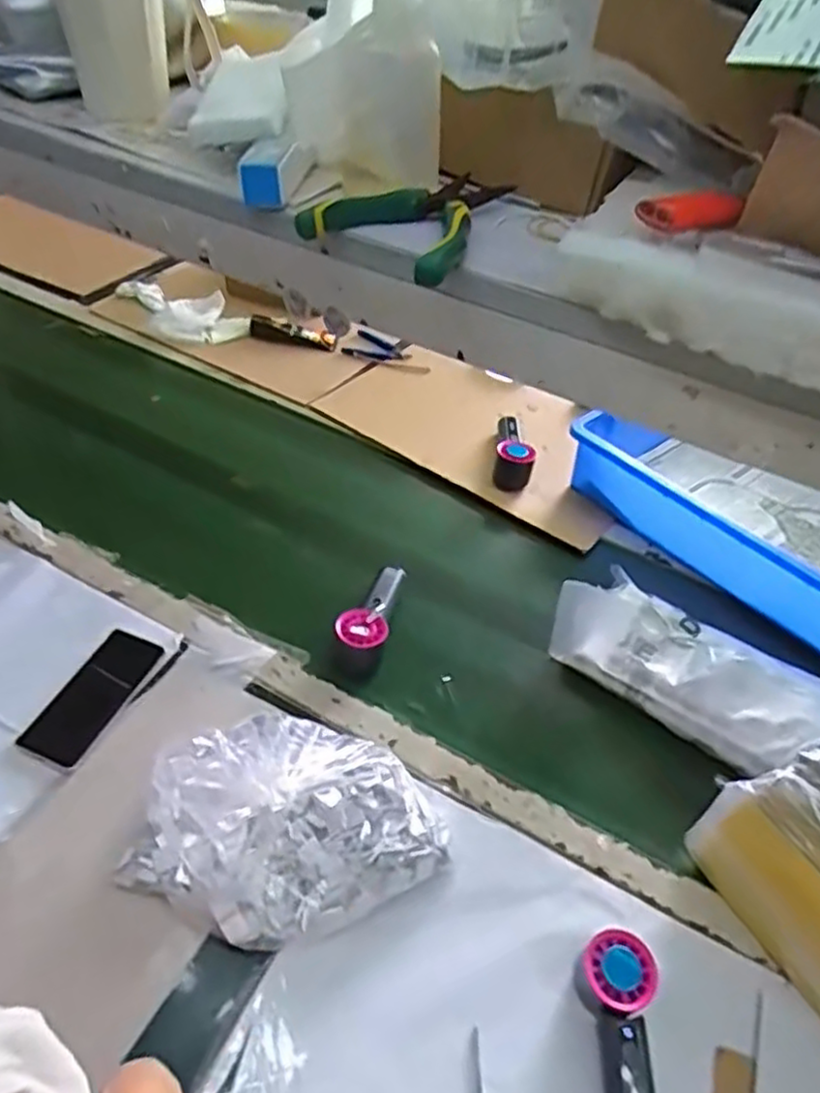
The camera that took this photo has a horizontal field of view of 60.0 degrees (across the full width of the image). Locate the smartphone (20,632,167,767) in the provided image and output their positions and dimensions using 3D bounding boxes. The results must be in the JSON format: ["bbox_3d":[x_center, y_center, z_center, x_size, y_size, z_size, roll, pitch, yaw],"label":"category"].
[{"bbox_3d":[-0.331,0.155,0.746,0.068,0.006,0.152,20,46,13],"label":"smartphone"}]

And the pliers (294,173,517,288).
[{"bbox_3d":[0.011,-0.209,0.448,0.098,0.019,0.139,28,49,20],"label":"pliers"}]

